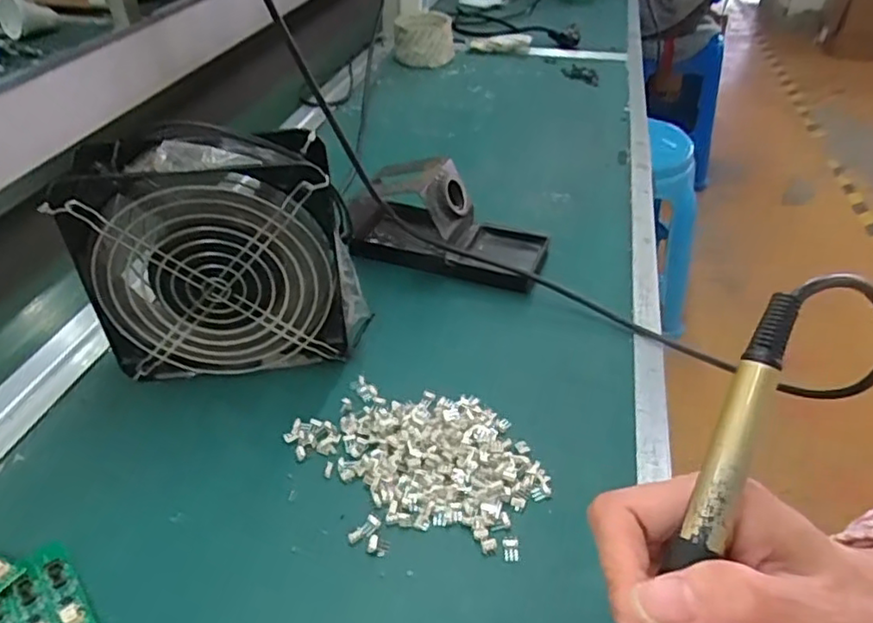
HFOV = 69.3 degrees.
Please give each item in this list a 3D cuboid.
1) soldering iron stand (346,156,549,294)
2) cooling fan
[{"bbox_3d":[0.005,-0.080,0.524,0.169,0.072,0.077,14,41,16],"label":"soldering iron stand"},{"bbox_3d":[-0.132,-0.034,0.399,0.158,0.155,0.055,-6,39,-7],"label":"cooling fan"}]

